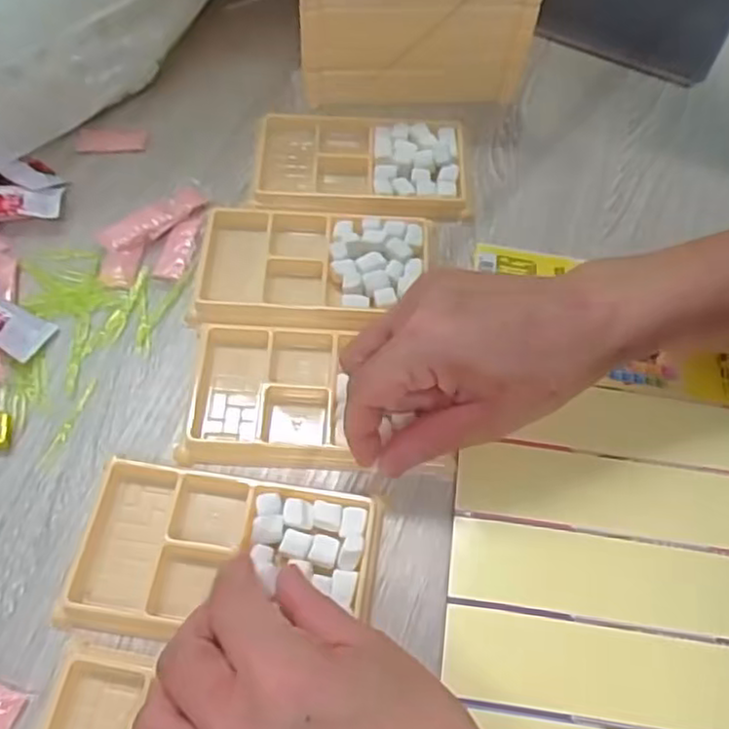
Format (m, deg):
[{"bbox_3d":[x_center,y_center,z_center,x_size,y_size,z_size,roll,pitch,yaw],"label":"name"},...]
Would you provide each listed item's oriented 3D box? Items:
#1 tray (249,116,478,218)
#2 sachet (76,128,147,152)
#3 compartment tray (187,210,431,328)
[{"bbox_3d":[-0.002,-0.123,0.426,0.127,0.013,0.076,2,61,-1],"label":"tray"},{"bbox_3d":[-0.158,-0.142,0.436,0.043,0.004,0.018,-2,61,-3],"label":"sachet"},{"bbox_3d":[-0.030,-0.056,0.393,0.130,0.013,0.078,0,61,-2],"label":"compartment tray"}]

